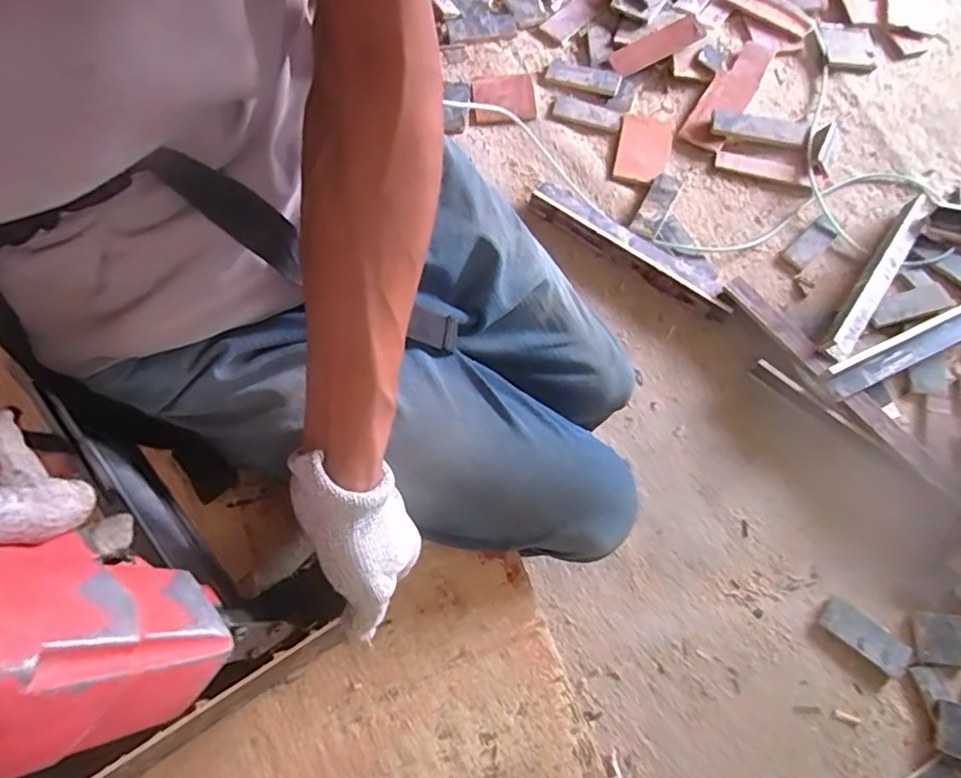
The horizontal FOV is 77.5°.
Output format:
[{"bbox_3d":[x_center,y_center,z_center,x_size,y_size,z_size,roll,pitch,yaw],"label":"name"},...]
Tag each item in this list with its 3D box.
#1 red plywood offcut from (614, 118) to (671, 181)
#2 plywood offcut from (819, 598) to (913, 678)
[{"bbox_3d":[0.410,-0.605,1.514,0.126,0.016,0.208,9,72,15],"label":"red plywood offcut"},{"bbox_3d":[0.676,0.434,1.048,0.145,0.012,0.059,39,74,12],"label":"plywood offcut"}]

